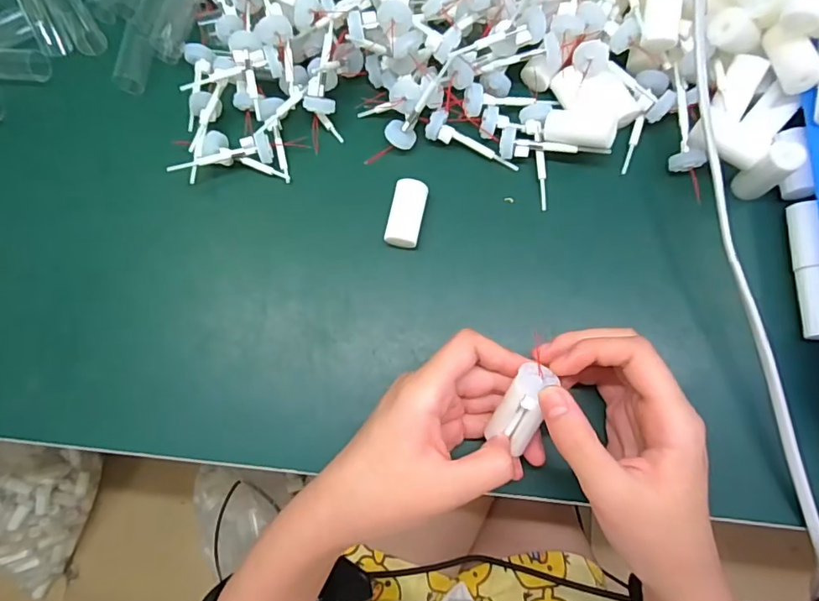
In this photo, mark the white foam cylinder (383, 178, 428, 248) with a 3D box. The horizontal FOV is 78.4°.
[{"bbox_3d":[-0.001,-0.055,0.324,0.021,0.014,0.043,12,78,7],"label":"white foam cylinder"}]

